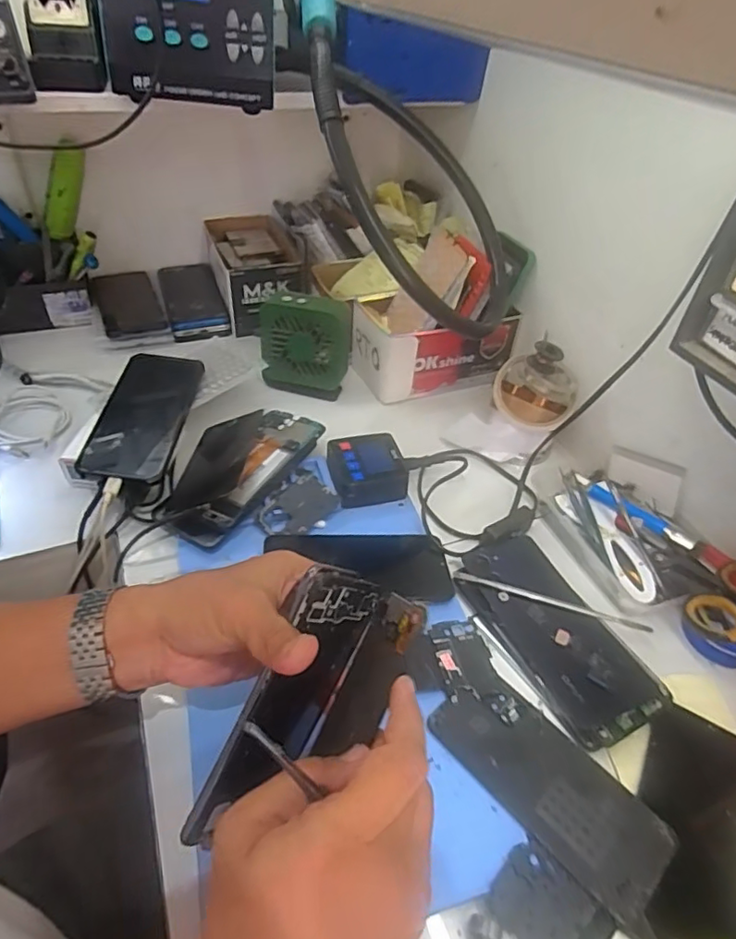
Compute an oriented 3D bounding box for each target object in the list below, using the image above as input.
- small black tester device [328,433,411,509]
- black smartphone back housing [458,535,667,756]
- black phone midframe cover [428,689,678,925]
[{"bbox_3d":[-0.002,-0.003,0.563,0.072,0.026,0.076,-5,44,-11],"label":"small black tester device"},{"bbox_3d":[0.148,0.126,0.455,0.085,0.006,0.175,-17,47,-22],"label":"black smartphone back housing"},{"bbox_3d":[0.119,0.205,0.378,0.155,0.004,0.071,36,51,29],"label":"black phone midframe cover"}]

